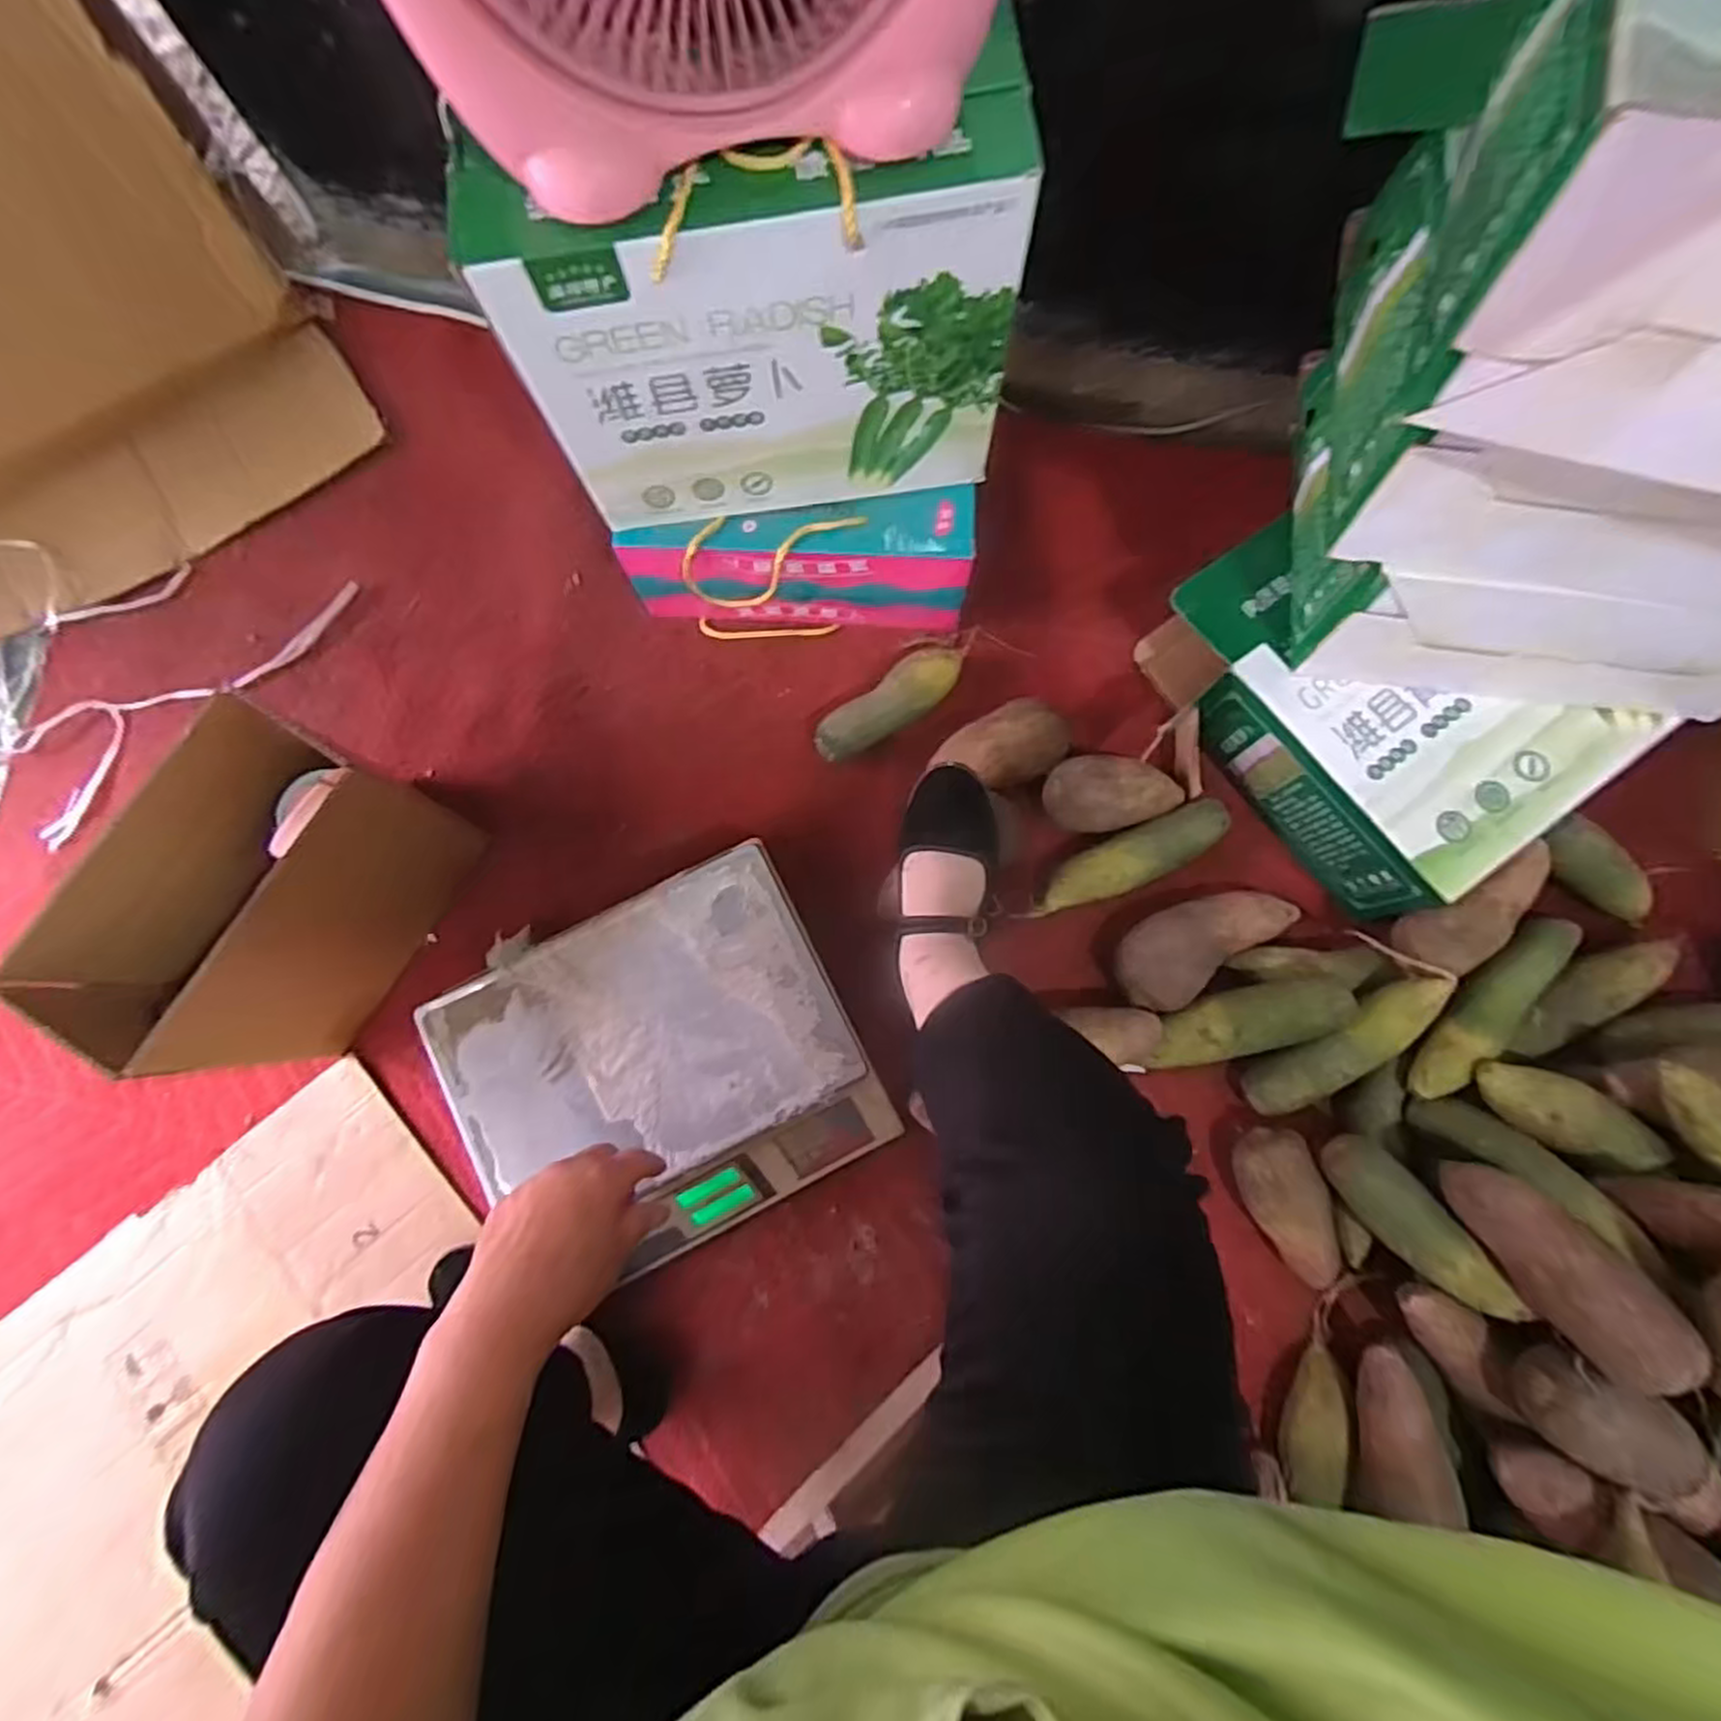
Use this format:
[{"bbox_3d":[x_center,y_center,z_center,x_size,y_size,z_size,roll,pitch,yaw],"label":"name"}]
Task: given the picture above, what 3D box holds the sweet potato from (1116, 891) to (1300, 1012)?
[{"bbox_3d":[0.329,0.072,0.750,0.184,0.065,0.081,-34,81,-4],"label":"sweet potato"}]

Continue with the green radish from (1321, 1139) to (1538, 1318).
[{"bbox_3d":[0.464,0.310,0.645,0.046,0.047,0.184,-40,82,-5],"label":"green radish"}]

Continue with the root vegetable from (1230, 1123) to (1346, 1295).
[{"bbox_3d":[0.392,0.318,0.698,0.067,0.046,0.143,-24,81,-3],"label":"root vegetable"}]

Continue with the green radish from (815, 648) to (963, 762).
[{"bbox_3d":[0.032,-0.158,0.794,0.167,0.050,0.060,-42,82,-5],"label":"green radish"}]

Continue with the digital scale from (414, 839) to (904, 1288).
[{"bbox_3d":[-0.175,0.193,0.709,0.329,0.093,0.307,-26,81,-3],"label":"digital scale"}]

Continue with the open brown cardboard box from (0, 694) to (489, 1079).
[{"bbox_3d":[-0.498,0.042,0.674,0.133,0.241,0.277,29,82,6],"label":"open brown cardboard box"}]

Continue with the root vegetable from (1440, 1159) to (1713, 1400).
[{"bbox_3d":[0.529,0.302,0.583,0.060,0.065,0.172,-36,63,-5],"label":"root vegetable"}]

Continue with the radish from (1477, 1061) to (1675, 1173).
[{"bbox_3d":[0.597,0.217,0.650,0.154,0.043,0.056,20,81,5],"label":"radish"}]

